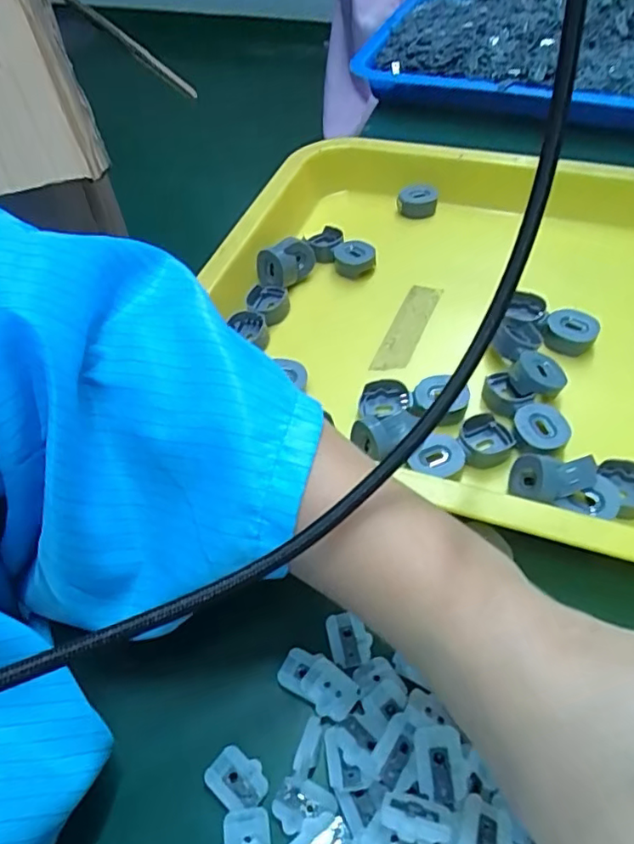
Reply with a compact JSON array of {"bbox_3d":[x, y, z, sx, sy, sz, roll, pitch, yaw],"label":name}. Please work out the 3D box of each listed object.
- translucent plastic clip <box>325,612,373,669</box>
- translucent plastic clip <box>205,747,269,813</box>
[{"bbox_3d":[0.013,0.091,0.238,0.016,0.004,0.021,-12,51,-8],"label":"translucent plastic clip"},{"bbox_3d":[-0.029,0.132,0.210,0.022,0.005,0.017,33,59,26],"label":"translucent plastic clip"}]

